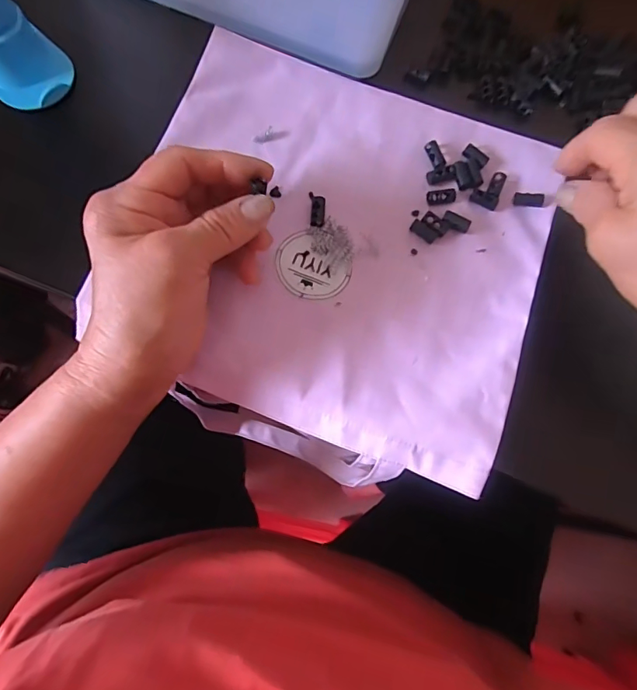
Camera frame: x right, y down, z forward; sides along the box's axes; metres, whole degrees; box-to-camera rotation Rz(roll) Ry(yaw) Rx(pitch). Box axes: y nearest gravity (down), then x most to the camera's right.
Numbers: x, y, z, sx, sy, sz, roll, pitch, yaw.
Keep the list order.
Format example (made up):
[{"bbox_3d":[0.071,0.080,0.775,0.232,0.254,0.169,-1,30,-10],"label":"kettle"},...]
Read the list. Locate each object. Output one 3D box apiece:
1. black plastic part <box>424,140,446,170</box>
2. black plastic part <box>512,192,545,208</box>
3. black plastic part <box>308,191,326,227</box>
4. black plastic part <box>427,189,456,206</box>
[{"bbox_3d":[0.080,-0.130,0.326,0.010,0.005,0.022,-17,77,-7],"label":"black plastic part"},{"bbox_3d":[0.141,-0.097,0.322,0.019,0.006,0.007,12,68,26],"label":"black plastic part"},{"bbox_3d":[0.000,-0.088,0.311,0.010,0.005,0.025,-2,76,-3],"label":"black plastic part"},{"bbox_3d":[0.082,-0.099,0.321,0.019,0.005,0.009,-10,77,-5],"label":"black plastic part"}]

